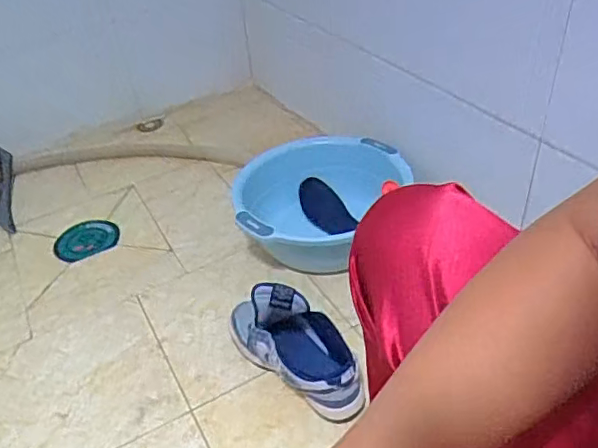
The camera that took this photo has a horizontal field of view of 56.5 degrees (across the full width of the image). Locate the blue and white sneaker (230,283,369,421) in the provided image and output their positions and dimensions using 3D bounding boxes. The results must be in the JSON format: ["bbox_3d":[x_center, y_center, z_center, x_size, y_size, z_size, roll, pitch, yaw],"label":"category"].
[{"bbox_3d":[-0.009,0.181,0.878,0.096,0.168,0.261,-31,46,-30],"label":"blue and white sneaker"}]

